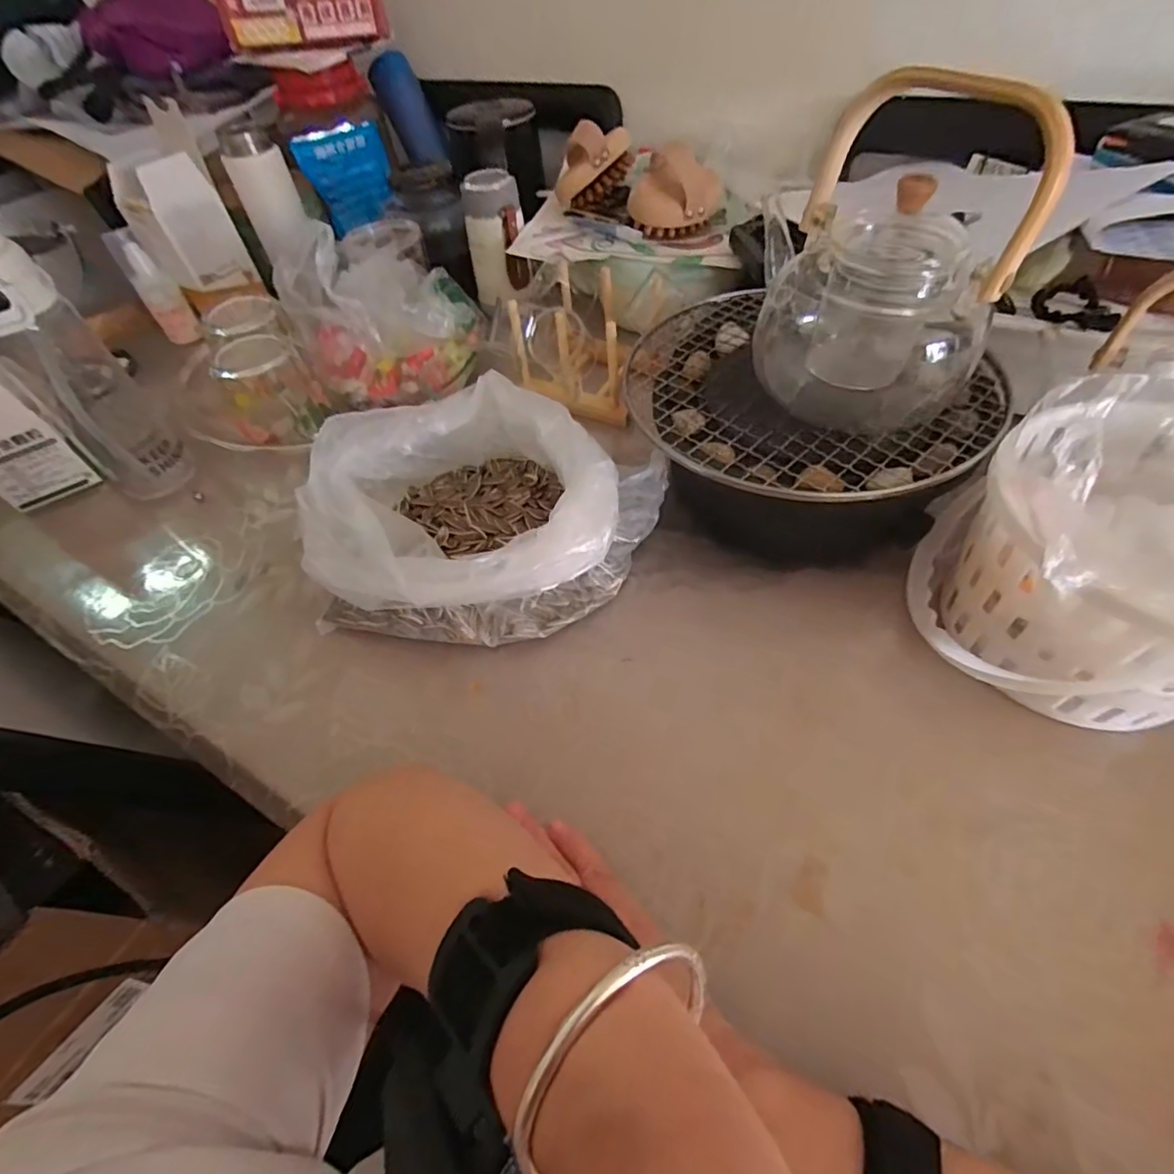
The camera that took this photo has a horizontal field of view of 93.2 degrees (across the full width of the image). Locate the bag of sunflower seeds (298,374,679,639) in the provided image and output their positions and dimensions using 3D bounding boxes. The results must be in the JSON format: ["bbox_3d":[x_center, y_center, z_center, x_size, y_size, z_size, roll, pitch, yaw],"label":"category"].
[{"bbox_3d":[-0.072,-0.056,0.420,0.233,0.102,0.206,10,54,13],"label":"bag of sunflower seeds"}]

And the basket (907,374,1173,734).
[{"bbox_3d":[0.315,-0.013,0.331,0.184,0.143,0.173,-3,52,4],"label":"basket"}]

